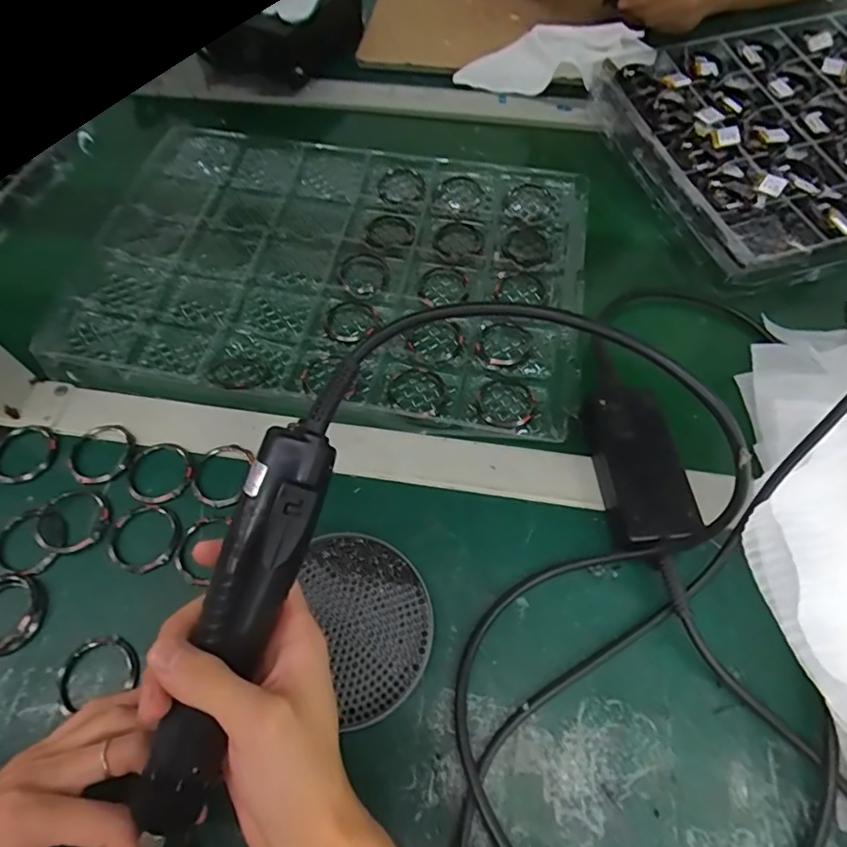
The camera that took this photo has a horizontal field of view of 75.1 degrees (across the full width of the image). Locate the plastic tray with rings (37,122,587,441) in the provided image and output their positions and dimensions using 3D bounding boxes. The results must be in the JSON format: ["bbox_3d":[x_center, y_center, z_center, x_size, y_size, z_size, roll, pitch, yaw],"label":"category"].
[{"bbox_3d":[-0.090,-0.149,0.519,0.461,0.046,0.322,8,61,6],"label":"plastic tray with rings"}]

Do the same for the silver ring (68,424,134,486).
[{"bbox_3d":[-0.244,0.023,0.418,0.048,0.010,0.048,0,59,-1],"label":"silver ring"}]

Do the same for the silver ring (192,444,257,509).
[{"bbox_3d":[-0.146,0.039,0.405,0.048,0.006,0.049,-5,60,8],"label":"silver ring"}]

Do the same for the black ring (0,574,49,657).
[{"bbox_3d":[-0.273,0.122,0.357,0.043,0.009,0.051,-17,62,-8],"label":"black ring"}]

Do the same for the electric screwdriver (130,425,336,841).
[{"bbox_3d":[-0.095,0.102,0.269,0.040,0.030,0.209,21,90,13],"label":"electric screwdriver"}]

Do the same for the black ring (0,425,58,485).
[{"bbox_3d":[-0.303,0.023,0.417,0.044,0.013,0.048,3,69,-7],"label":"black ring"}]

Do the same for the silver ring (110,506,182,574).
[{"bbox_3d":[-0.193,0.079,0.382,0.049,0.005,0.047,-1,61,1],"label":"silver ring"}]

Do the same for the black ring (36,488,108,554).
[{"bbox_3d":[-0.248,0.070,0.387,0.049,0.008,0.046,-1,61,1],"label":"black ring"}]

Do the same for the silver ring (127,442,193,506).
[{"bbox_3d":[-0.195,0.037,0.405,0.047,0.004,0.049,-1,61,1],"label":"silver ring"}]

